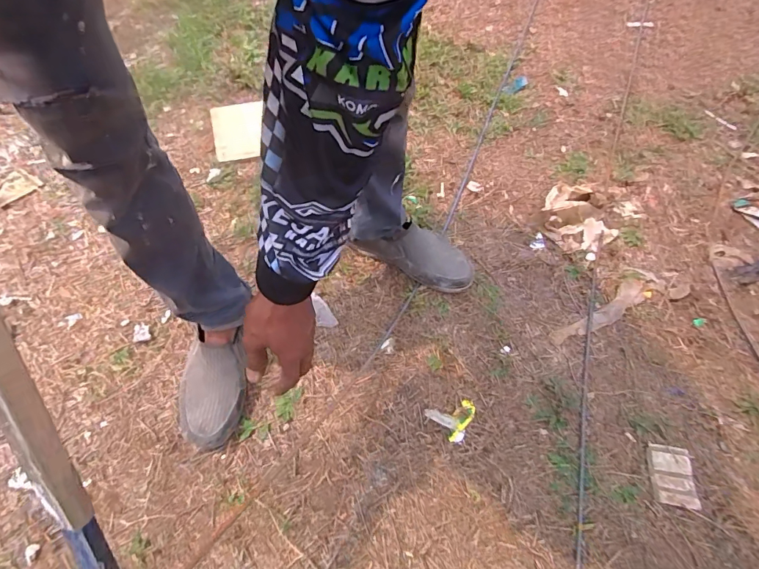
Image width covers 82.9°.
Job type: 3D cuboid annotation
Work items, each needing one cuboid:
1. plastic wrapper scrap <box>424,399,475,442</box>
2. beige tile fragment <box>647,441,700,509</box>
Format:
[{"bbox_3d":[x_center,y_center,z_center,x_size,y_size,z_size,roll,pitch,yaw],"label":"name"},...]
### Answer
[{"bbox_3d":[0.120,0.220,0.686,0.079,0.005,0.059,-13,58,-6],"label":"plastic wrapper scrap"},{"bbox_3d":[0.428,0.279,0.629,0.060,0.013,0.083,11,58,5],"label":"beige tile fragment"}]

